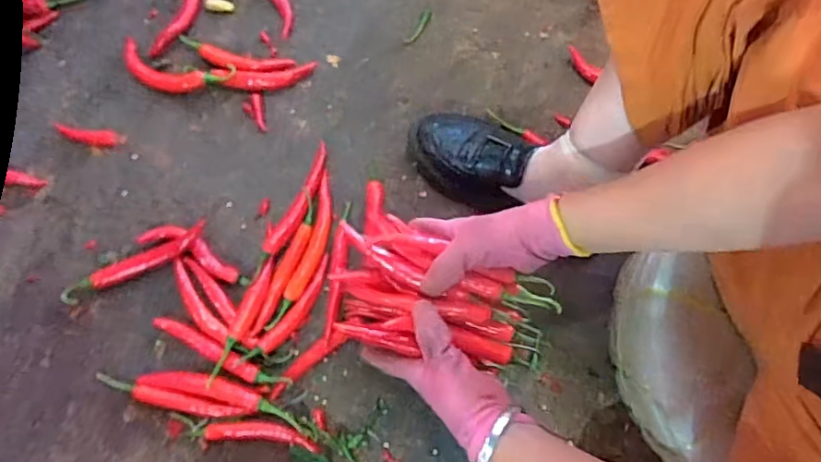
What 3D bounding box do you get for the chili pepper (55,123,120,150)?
[{"bbox_3d":[-0.377,-0.113,0.669,0.066,0.011,0.022,11,78,2],"label":"chili pepper"}]

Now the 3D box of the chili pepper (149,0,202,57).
[{"bbox_3d":[-0.276,-0.276,0.700,0.031,0.015,0.142,24,78,4],"label":"chili pepper"}]

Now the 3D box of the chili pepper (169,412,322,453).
[{"bbox_3d":[-0.172,0.207,0.596,0.154,0.015,0.023,7,78,1],"label":"chili pepper"}]

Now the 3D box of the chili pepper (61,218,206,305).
[{"bbox_3d":[-0.300,0.036,0.626,0.170,0.026,0.025,-24,79,-6],"label":"chili pepper"}]

